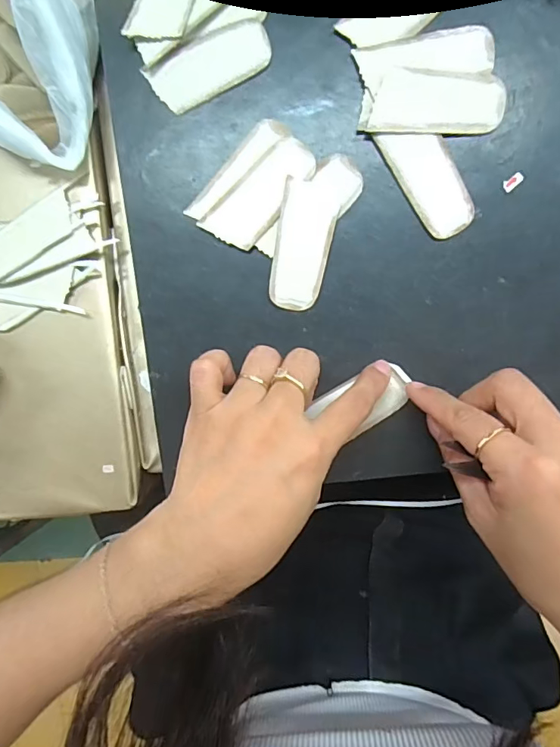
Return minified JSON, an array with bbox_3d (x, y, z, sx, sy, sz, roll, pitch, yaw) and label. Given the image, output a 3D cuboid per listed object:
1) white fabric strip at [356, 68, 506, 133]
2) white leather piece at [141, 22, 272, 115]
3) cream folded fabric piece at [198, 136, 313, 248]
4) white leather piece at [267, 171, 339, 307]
[{"bbox_3d":[0.083,-0.148,0.263,0.076,0.006,0.031,2,96,4],"label":"white fabric strip"},{"bbox_3d":[-0.040,-0.176,0.275,0.070,0.004,0.031,-23,93,7],"label":"white leather piece"},{"bbox_3d":[-0.010,-0.103,0.279,0.071,0.004,0.030,-43,91,7],"label":"cream folded fabric piece"},{"bbox_3d":[0.013,-0.074,0.280,0.032,0.004,0.071,12,97,3],"label":"white leather piece"}]

